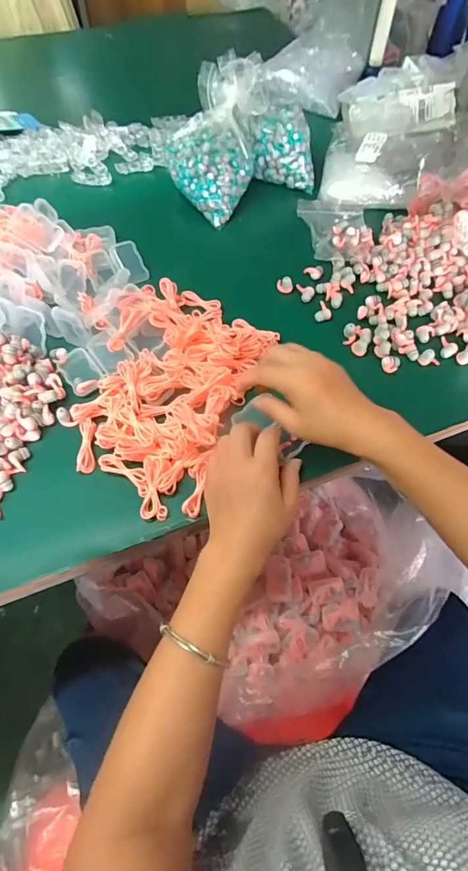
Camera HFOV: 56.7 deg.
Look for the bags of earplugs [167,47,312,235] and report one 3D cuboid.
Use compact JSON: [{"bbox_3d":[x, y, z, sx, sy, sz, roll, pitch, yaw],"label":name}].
[{"bbox_3d":[0.009,-0.429,0.640,0.212,0.158,0.149,-31,65,-18],"label":"bags of earplugs"}]

